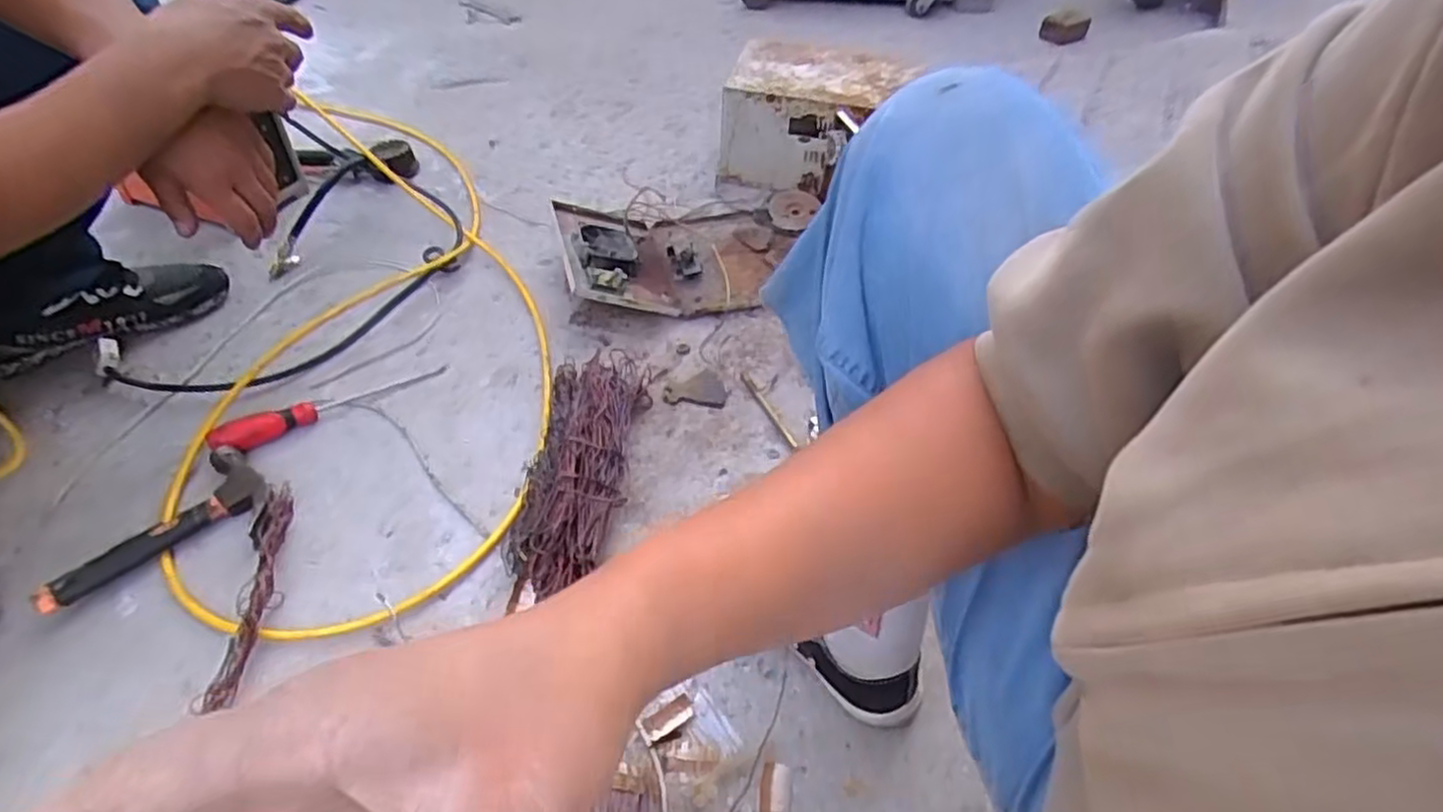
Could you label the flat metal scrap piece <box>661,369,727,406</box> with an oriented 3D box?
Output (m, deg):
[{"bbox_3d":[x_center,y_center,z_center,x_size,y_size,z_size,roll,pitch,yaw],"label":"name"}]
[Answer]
[{"bbox_3d":[-0.033,-0.024,0.918,0.075,0.004,0.061,3,46,0],"label":"flat metal scrap piece"}]

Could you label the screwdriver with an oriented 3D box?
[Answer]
[{"bbox_3d":[-0.443,-0.008,0.833,0.250,0.033,0.042,-28,54,-27],"label":"screwdriver"}]

